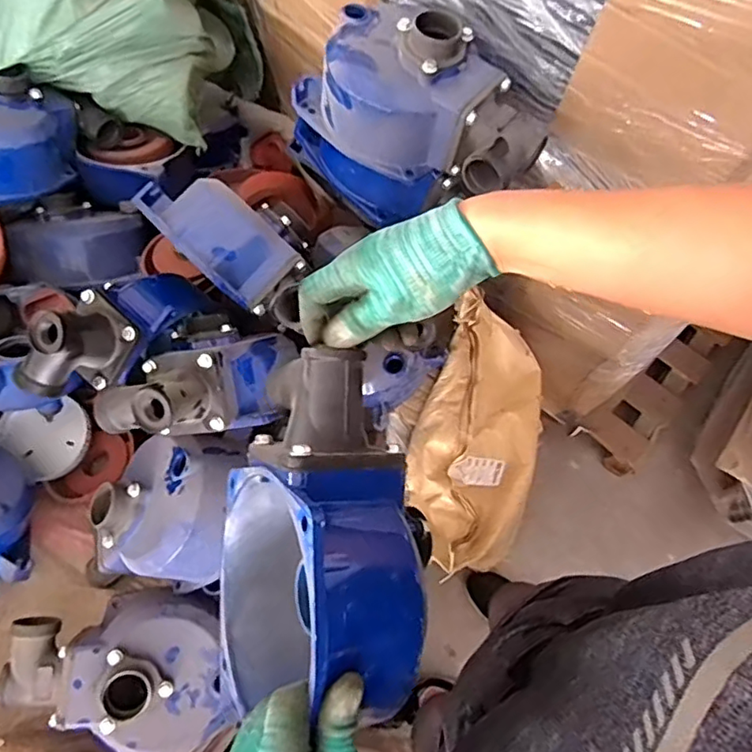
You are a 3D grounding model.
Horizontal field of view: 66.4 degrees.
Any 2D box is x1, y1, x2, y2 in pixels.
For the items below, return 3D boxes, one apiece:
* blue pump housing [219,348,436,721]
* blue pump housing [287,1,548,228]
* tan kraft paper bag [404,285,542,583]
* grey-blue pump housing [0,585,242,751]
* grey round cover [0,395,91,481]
[{"bbox_3d":[-0.052,0.128,0.487,0.140,0.238,0.253,10,65,-22],"label":"blue pump housing"},{"bbox_3d":[0.049,-0.324,0.722,0.300,0.200,0.161,15,69,7],"label":"blue pump housing"},{"bbox_3d":[0.165,0.091,0.911,0.196,0.122,0.416,20,70,9],"label":"tan kraft paper bag"},{"bbox_3d":[-0.328,0.390,0.748,0.273,0.115,0.207,-13,69,-4],"label":"grey-blue pump housing"},{"bbox_3d":[-0.511,0.101,0.892,0.131,0.028,0.112,-16,91,-4],"label":"grey round cover"}]

